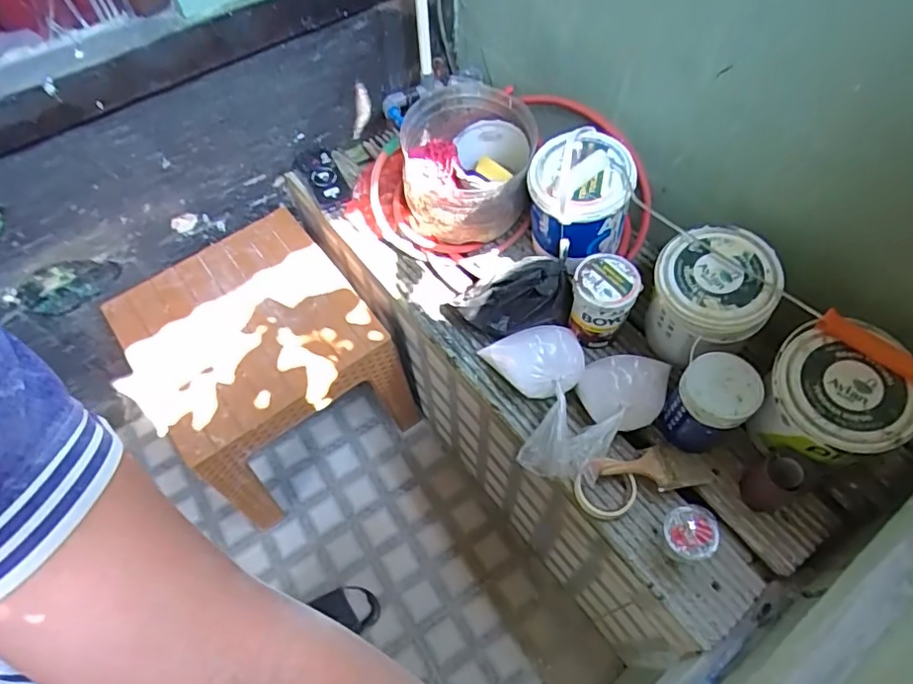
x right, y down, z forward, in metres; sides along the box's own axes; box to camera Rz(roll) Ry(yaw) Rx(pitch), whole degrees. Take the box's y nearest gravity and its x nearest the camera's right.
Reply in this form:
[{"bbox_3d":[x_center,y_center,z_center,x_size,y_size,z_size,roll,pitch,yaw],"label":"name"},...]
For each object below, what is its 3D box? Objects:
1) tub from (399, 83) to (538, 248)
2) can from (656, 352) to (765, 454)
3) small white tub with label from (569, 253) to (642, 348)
[{"bbox_3d":[0.018,-0.332,1.112,0.239,0.219,0.247,0,61,1],"label":"tub"},{"bbox_3d":[0.393,0.104,0.905,0.103,0.174,0.104,0,61,1],"label":"can"},{"bbox_3d":[0.253,-0.072,1.006,0.104,0.157,0.101,0,61,1],"label":"small white tub with label"}]

